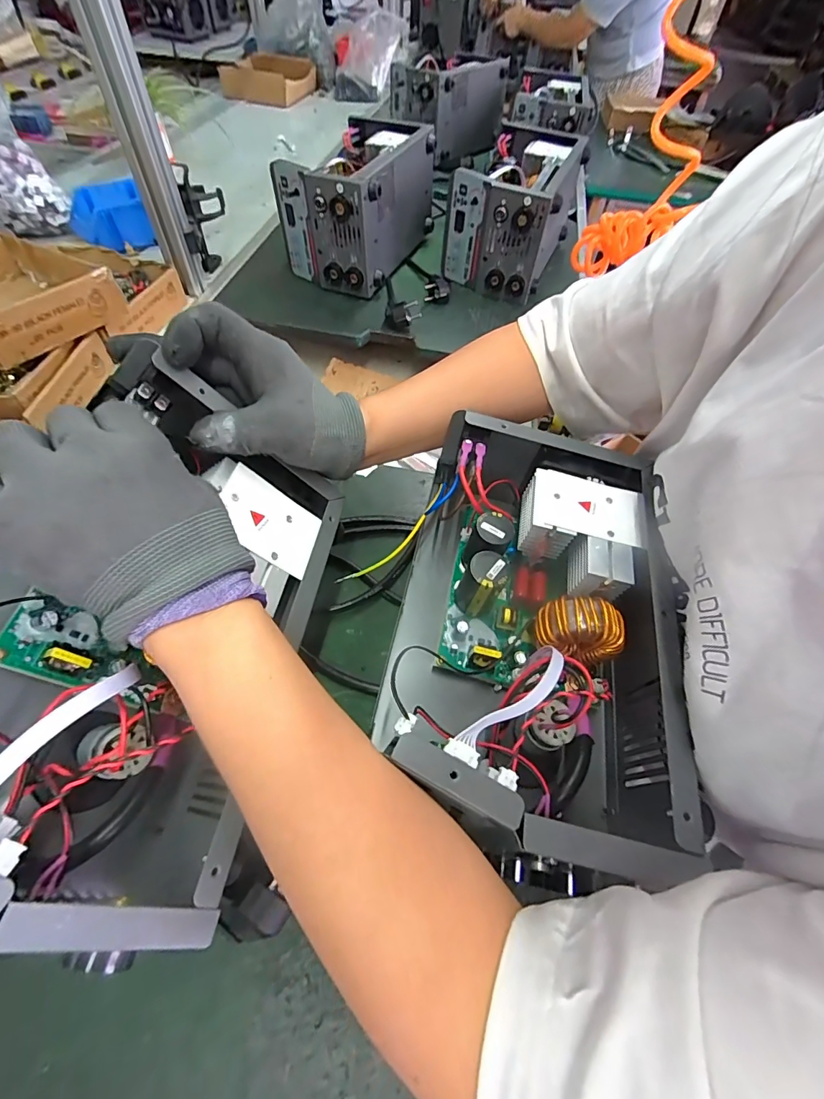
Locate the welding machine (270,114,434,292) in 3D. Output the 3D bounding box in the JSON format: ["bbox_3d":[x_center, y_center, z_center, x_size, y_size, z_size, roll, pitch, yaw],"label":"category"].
[{"bbox_3d":[-0.083,-0.580,0.760,0.164,0.159,0.282,26,58,13],"label":"welding machine"}]

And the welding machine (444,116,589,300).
[{"bbox_3d":[0.174,-0.584,0.784,0.166,0.159,0.277,20,57,9],"label":"welding machine"}]

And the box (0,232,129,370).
[{"bbox_3d":[-0.506,-0.313,0.558,0.208,0.063,0.180,26,58,13],"label":"box"}]

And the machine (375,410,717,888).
[{"bbox_3d":[0.089,0.048,0.312,0.177,0.101,0.274,12,56,4],"label":"machine"}]

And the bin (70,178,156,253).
[{"bbox_3d":[-0.533,-0.578,0.783,0.119,0.080,0.097,-27,62,-20],"label":"bin"}]

